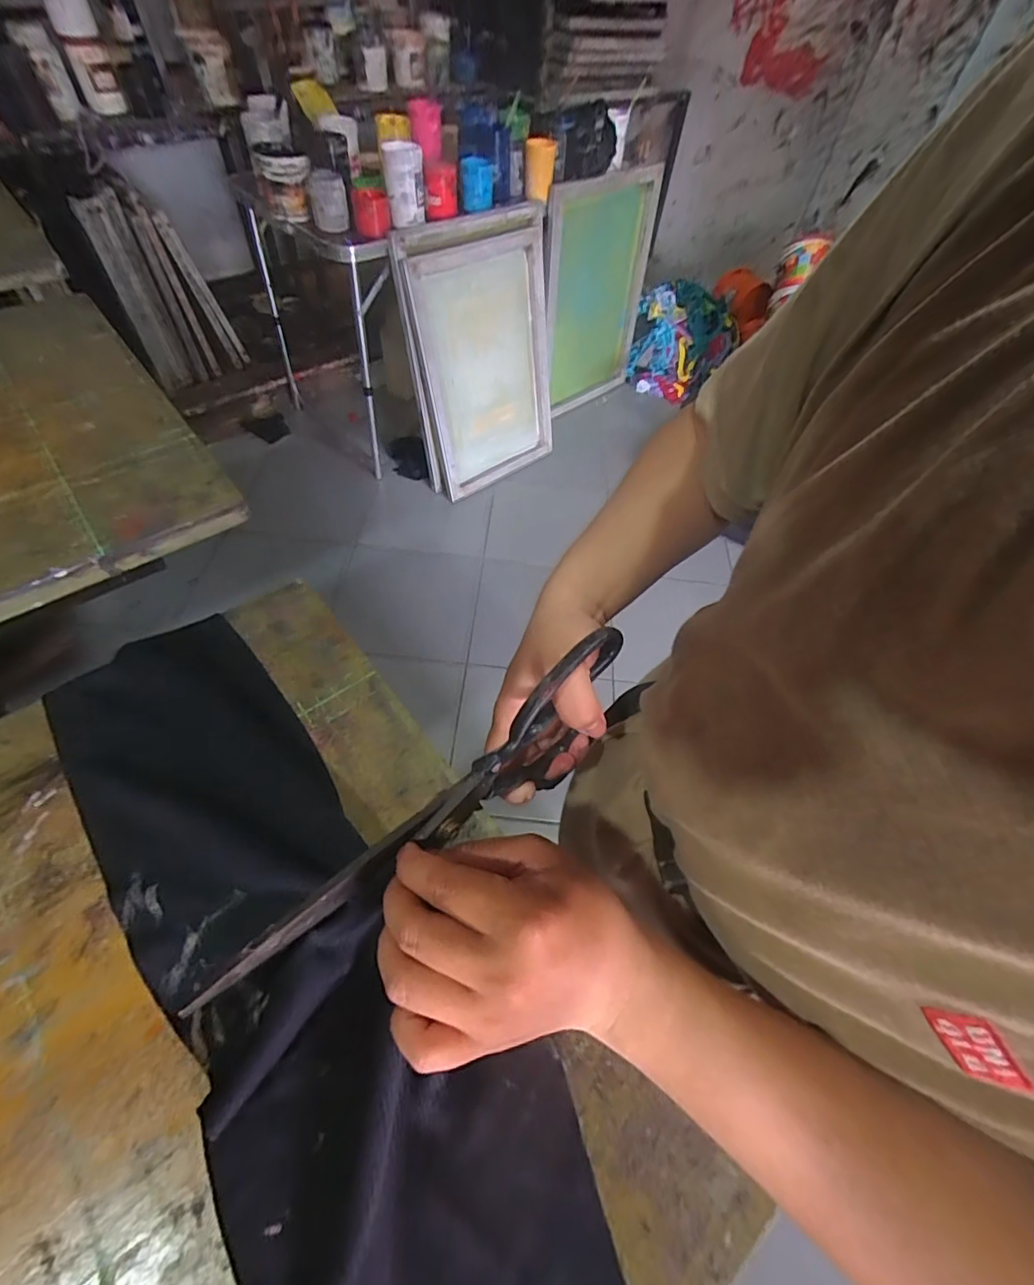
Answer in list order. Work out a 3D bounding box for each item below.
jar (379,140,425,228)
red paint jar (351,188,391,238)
[{"bbox_3d":[-0.280,-1.143,1.292,0.095,0.162,0.087,-4,57,-7],"label":"jar"},{"bbox_3d":[-0.363,-1.070,1.291,0.090,0.089,0.084,0,56,-5],"label":"red paint jar"}]

